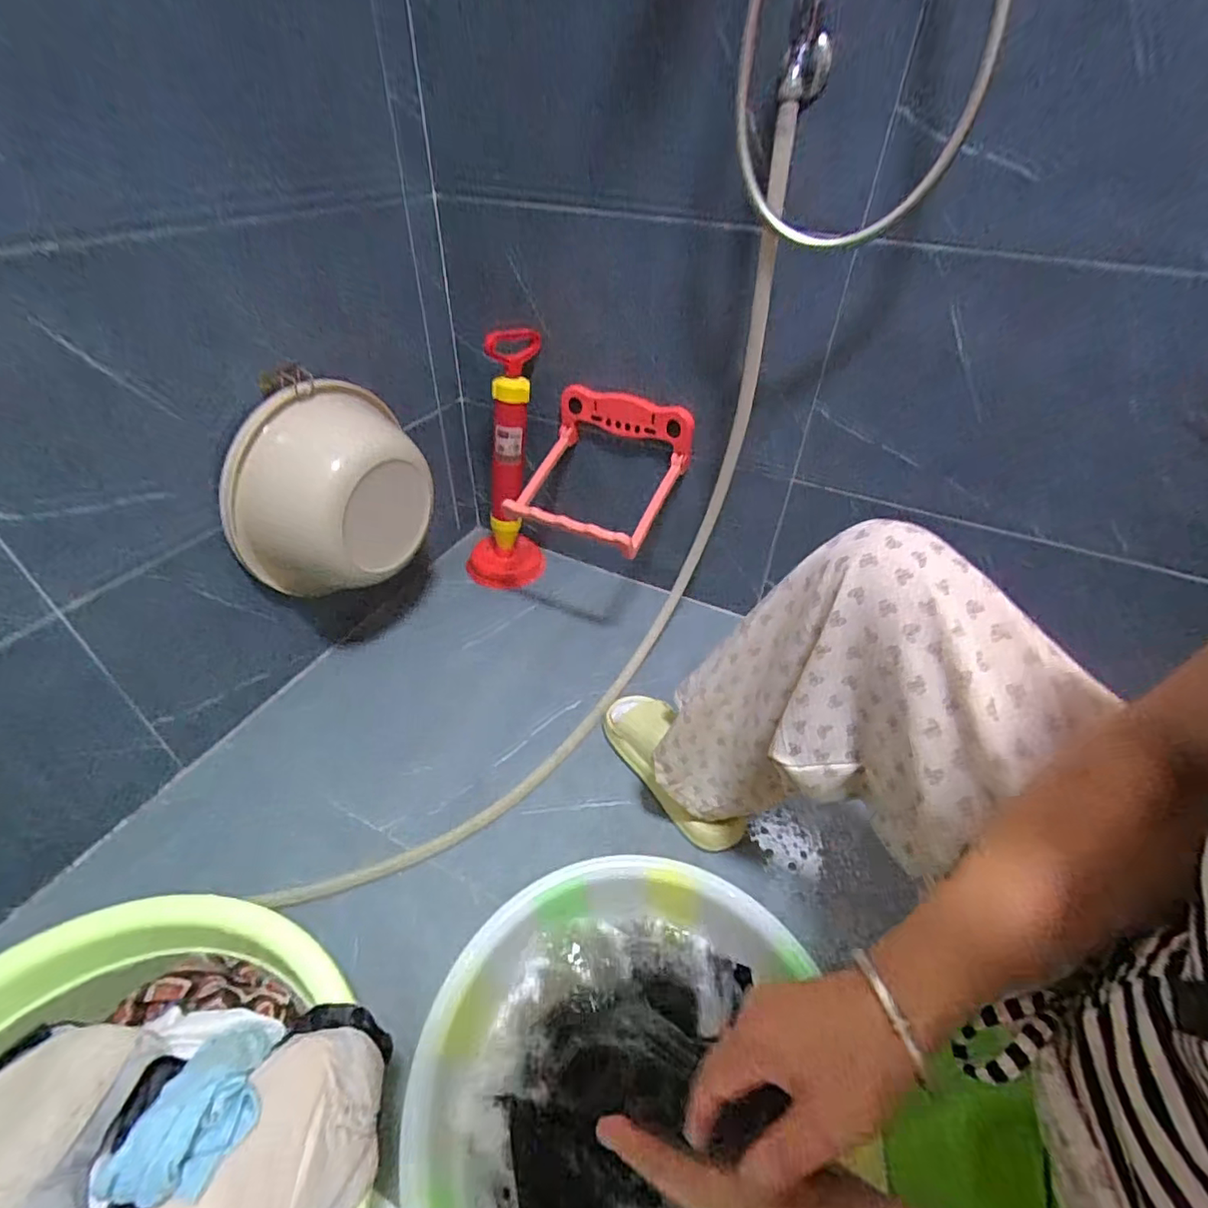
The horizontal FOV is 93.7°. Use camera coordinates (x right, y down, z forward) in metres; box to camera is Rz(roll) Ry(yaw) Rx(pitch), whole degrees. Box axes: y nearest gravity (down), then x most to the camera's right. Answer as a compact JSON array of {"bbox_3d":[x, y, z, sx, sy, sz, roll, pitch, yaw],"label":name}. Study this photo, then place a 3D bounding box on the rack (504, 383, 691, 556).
[{"bbox_3d":[-0.010,-0.208,0.844,0.231,0.131,0.215,18,44,16],"label":"rack"}]

